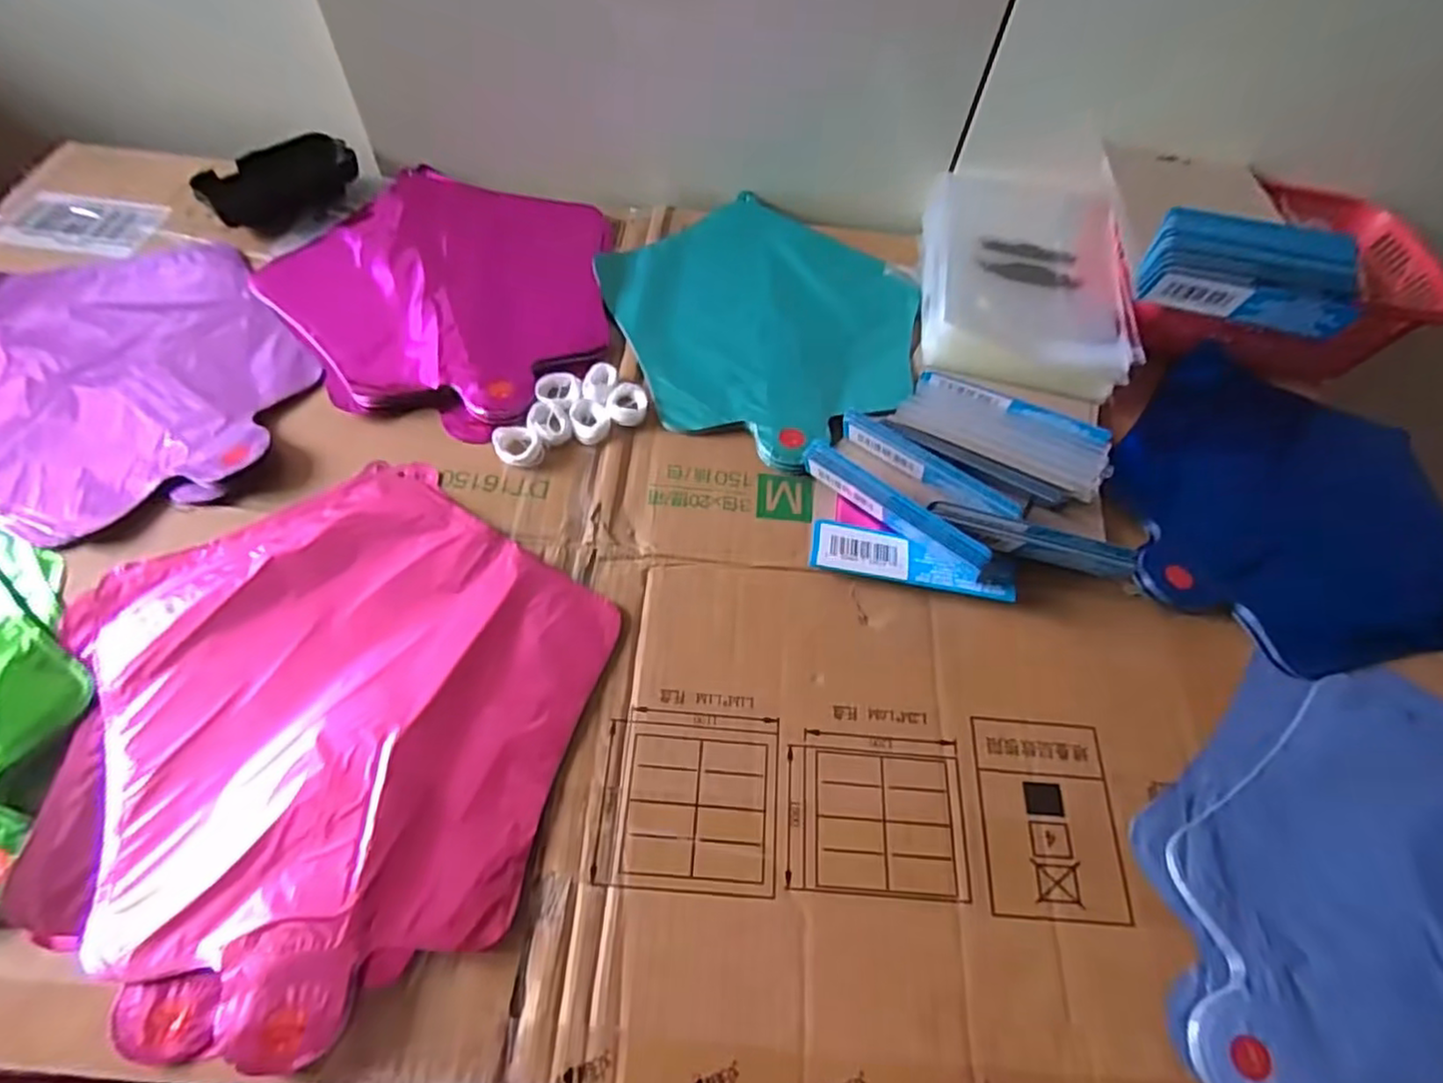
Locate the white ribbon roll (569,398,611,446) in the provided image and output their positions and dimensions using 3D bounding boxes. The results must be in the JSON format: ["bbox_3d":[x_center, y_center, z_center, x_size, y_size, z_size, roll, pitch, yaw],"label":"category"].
[{"bbox_3d":[-0.081,-0.074,0.433,0.022,0.008,0.030,-13,60,-12],"label":"white ribbon roll"}]

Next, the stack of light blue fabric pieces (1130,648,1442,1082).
[{"bbox_3d":[0.321,0.171,0.314,0.249,0.010,0.230,5,58,-2],"label":"stack of light blue fabric pieces"}]

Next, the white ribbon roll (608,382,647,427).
[{"bbox_3d":[-0.059,-0.086,0.440,0.024,0.008,0.029,1,58,-4],"label":"white ribbon roll"}]

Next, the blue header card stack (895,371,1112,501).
[{"bbox_3d":[0.175,-0.067,0.433,0.122,0.023,0.049,30,61,13],"label":"blue header card stack"}]

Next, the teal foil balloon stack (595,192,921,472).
[{"bbox_3d":[0.032,-0.160,0.488,0.219,0.014,0.225,-35,67,-23],"label":"teal foil balloon stack"}]

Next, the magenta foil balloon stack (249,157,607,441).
[{"bbox_3d":[-0.191,-0.181,0.486,0.228,0.012,0.232,16,58,5],"label":"magenta foil balloon stack"}]

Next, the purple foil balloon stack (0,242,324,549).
[{"bbox_3d":[-0.375,-0.109,0.426,0.235,0.014,0.232,4,58,-2],"label":"purple foil balloon stack"}]

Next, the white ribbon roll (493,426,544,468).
[{"bbox_3d":[-0.119,-0.056,0.413,0.026,0.013,0.025,2,58,-4],"label":"white ribbon roll"}]

